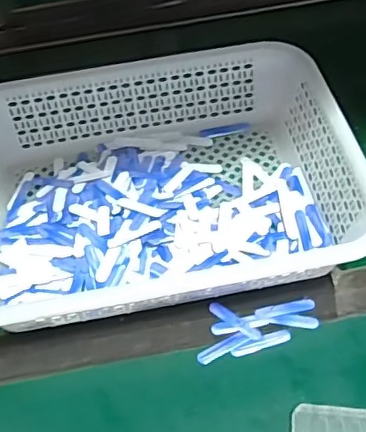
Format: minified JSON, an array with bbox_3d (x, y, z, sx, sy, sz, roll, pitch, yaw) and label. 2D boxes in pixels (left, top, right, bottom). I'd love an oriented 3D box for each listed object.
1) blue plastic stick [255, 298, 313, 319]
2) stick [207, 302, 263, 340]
[{"bbox_3d":[0.087,0.078,0.479,0.050,0.004,0.011,-9,53,-5],"label":"blue plastic stick"},{"bbox_3d":[0.043,0.087,0.474,0.051,0.004,0.010,32,60,23],"label":"stick"}]

